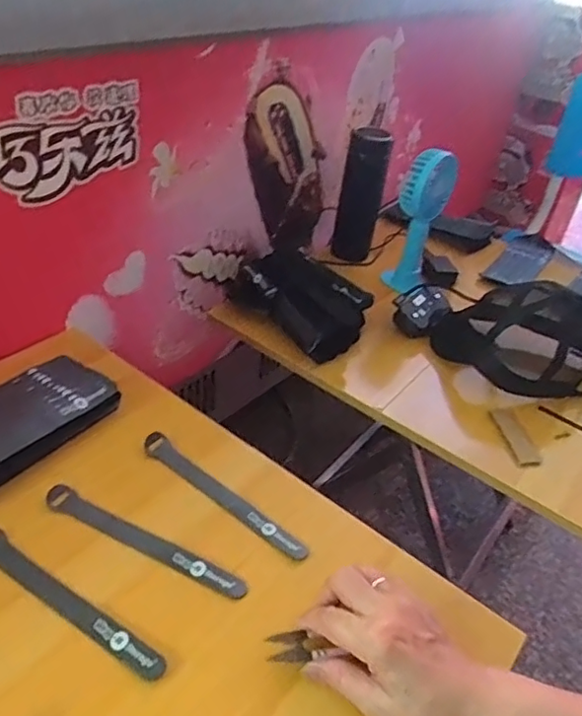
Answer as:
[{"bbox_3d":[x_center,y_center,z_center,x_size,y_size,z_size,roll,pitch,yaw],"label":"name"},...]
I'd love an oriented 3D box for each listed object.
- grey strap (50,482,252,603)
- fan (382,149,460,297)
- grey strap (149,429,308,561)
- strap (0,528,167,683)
[{"bbox_3d":[-0.128,0.155,0.503,0.197,0.004,0.023,22,41,18],"label":"grey strap"},{"bbox_3d":[0.196,-0.206,0.902,0.077,0.226,0.071,15,39,9],"label":"fan"},{"bbox_3d":[-0.066,0.127,0.553,0.196,0.008,0.023,31,44,27],"label":"grey strap"},{"bbox_3d":[-0.177,0.186,0.454,0.197,0.004,0.023,26,42,22],"label":"strap"}]

